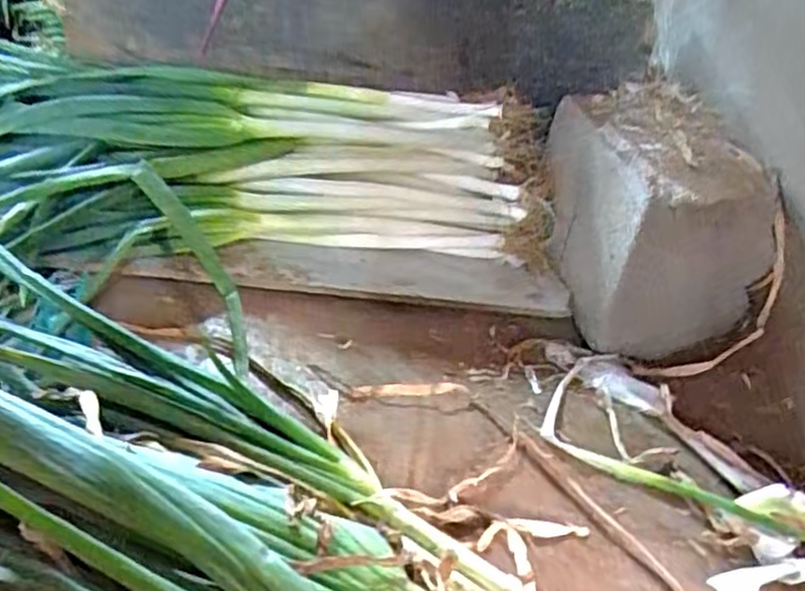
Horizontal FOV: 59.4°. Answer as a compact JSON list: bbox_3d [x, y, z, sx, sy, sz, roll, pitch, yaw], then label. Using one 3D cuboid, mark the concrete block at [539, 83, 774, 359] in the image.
[{"bbox_3d":[0.337,-0.117,1.012,0.203,0.268,0.387,2,29,-6],"label":"concrete block"}]

